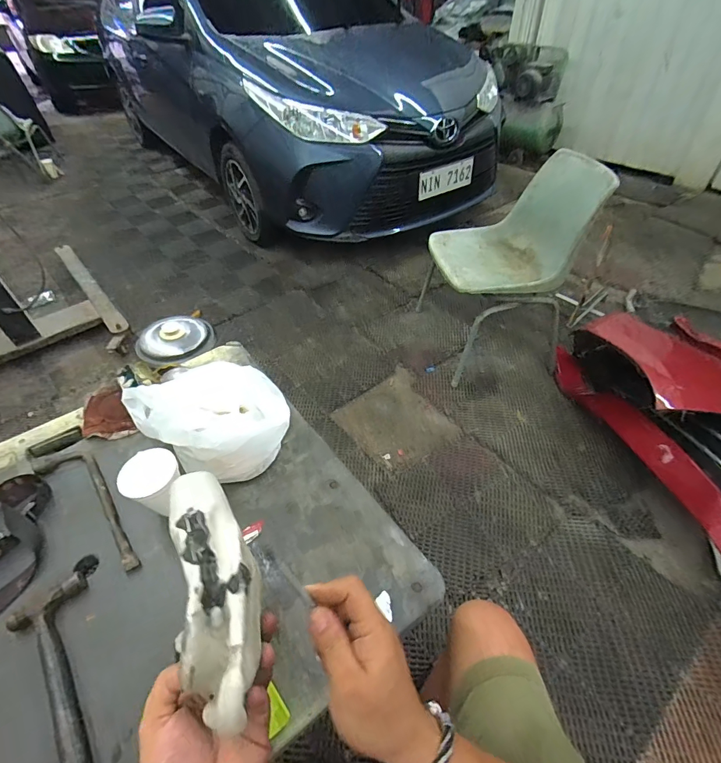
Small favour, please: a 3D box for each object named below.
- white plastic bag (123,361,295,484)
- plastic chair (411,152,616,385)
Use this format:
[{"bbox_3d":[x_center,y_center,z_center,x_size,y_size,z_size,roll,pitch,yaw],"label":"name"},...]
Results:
[{"bbox_3d":[-0.232,0.051,0.656,0.209,0.124,0.250,-34,54,-28],"label":"white plastic bag"},{"bbox_3d":[0.538,-0.479,1.614,0.506,0.720,0.617,-6,45,-5],"label":"plastic chair"}]

